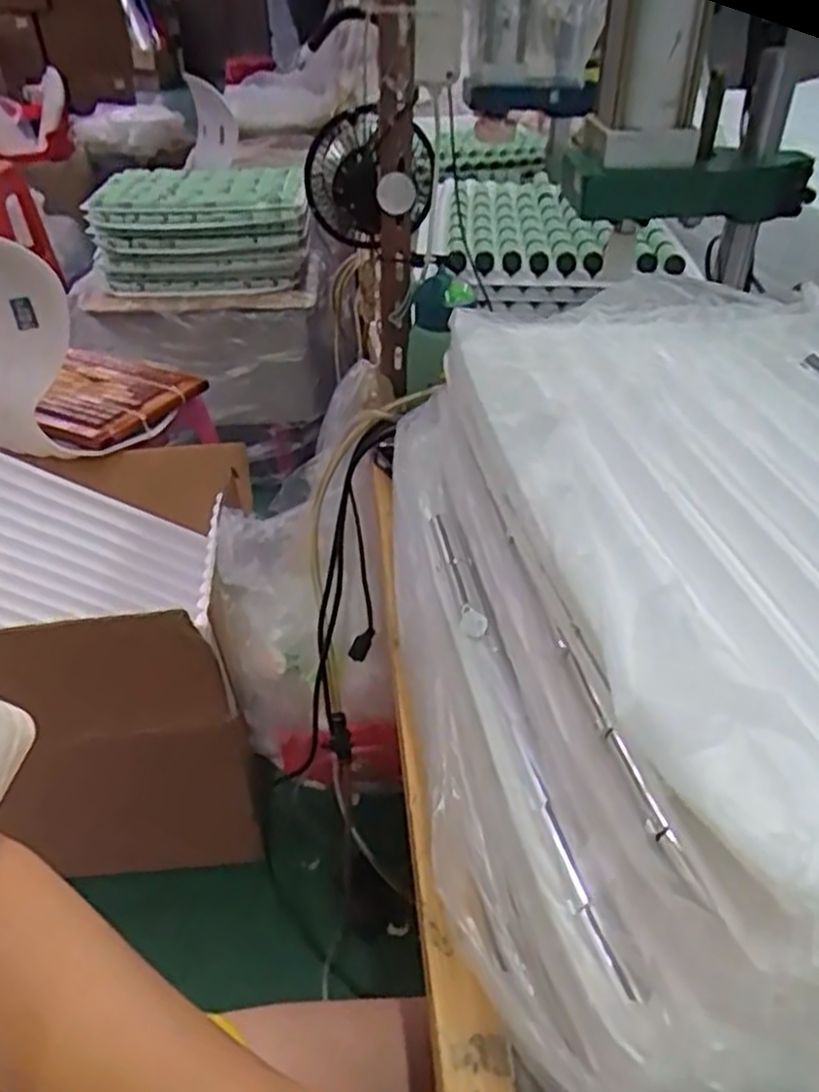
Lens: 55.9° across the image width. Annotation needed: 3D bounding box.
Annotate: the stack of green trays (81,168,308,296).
[{"bbox_3d":[-0.463,-0.729,1.758,0.443,0.194,0.368,-3,38,-4],"label":"stack of green trays"}]

